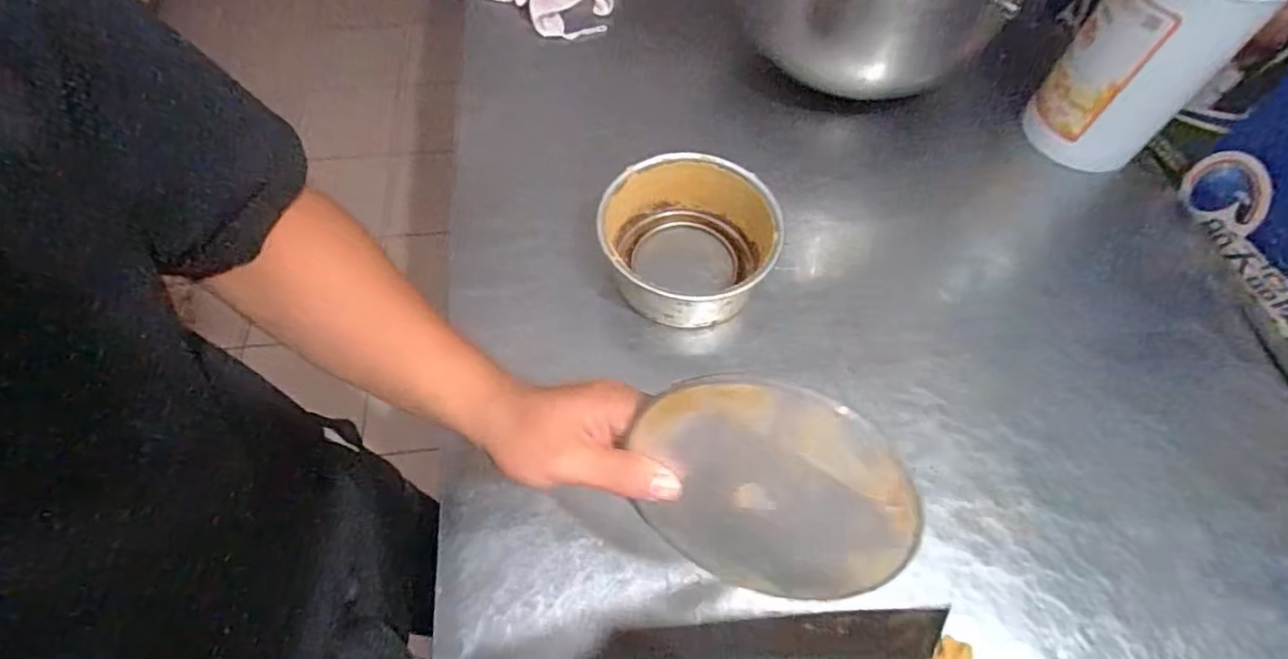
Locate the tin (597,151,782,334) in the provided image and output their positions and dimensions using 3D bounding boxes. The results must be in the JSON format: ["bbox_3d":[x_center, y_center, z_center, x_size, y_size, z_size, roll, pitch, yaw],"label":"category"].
[{"bbox_3d":[0.042,-0.080,0.577,0.159,0.081,0.152,1,62,-1],"label":"tin"}]

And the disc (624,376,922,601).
[{"bbox_3d":[0.057,0.077,0.282,0.122,0.128,0.004,8,33,20],"label":"disc"}]

